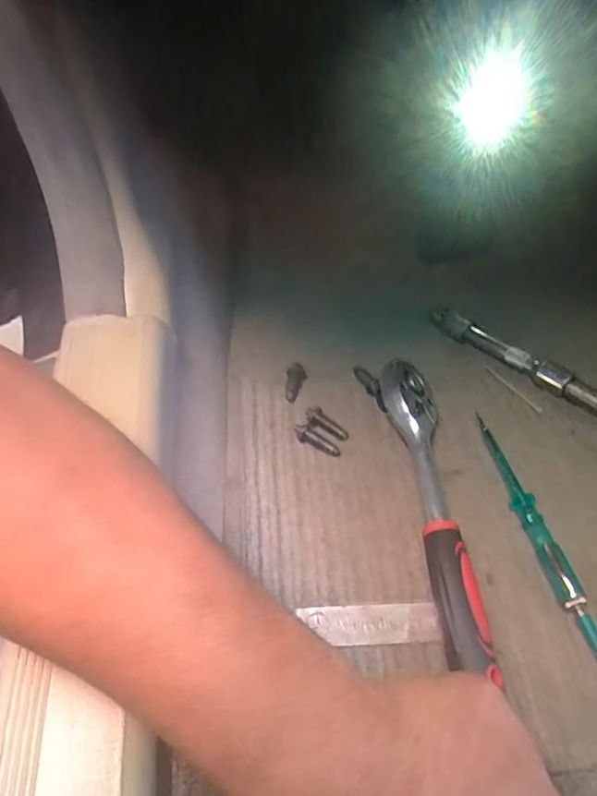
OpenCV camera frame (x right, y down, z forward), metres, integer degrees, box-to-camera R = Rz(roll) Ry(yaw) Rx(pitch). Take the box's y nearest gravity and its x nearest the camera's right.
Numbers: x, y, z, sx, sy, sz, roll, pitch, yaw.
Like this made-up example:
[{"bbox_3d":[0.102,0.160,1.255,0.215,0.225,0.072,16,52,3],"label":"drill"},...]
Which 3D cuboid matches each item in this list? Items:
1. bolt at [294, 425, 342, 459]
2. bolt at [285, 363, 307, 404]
[{"bbox_3d":[0.015,0.032,0.424,0.039,0.012,0.014,23,53,25],"label":"bolt"},{"bbox_3d":[-0.003,-0.014,0.479,0.015,0.010,0.040,4,51,10],"label":"bolt"}]

